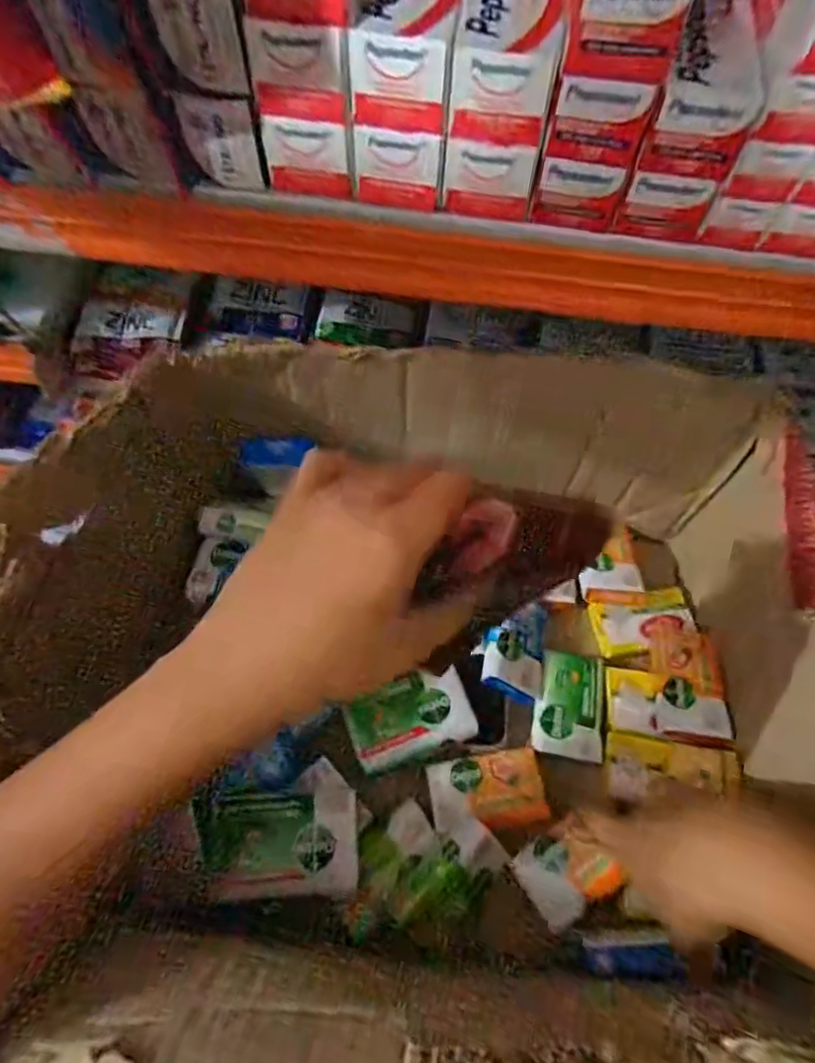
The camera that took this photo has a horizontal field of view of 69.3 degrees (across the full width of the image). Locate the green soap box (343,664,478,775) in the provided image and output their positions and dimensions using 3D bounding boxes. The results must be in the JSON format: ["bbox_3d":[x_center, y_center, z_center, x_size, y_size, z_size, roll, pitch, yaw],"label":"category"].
[{"bbox_3d":[0.002,0.129,0.410,0.084,0.023,0.050,-17,69,-10],"label":"green soap box"}]

